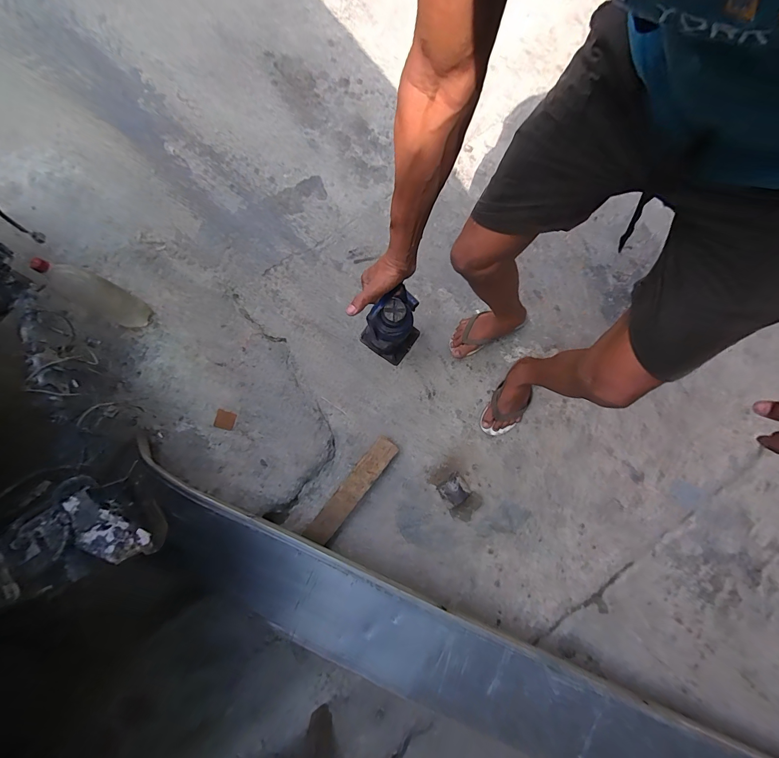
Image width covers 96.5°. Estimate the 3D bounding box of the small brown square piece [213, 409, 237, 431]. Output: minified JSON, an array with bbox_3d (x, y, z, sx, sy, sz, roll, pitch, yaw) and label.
[{"bbox_3d":[-0.471,0.117,0.993,0.052,0.007,0.050,16,79,3],"label":"small brown square piece"}]

